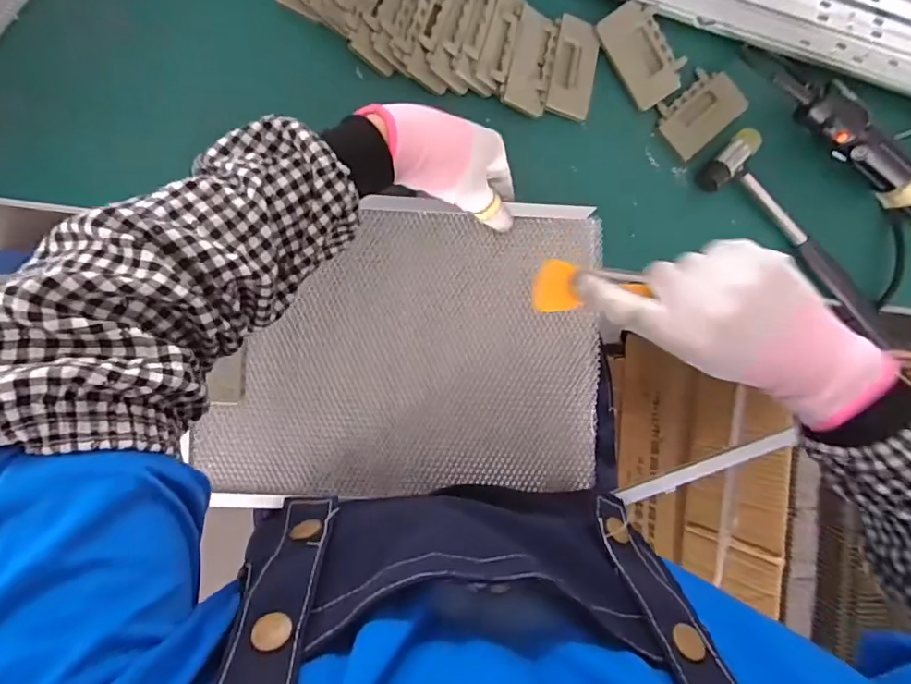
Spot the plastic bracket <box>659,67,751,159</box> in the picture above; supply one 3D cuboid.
[{"bbox_3d":[0.230,-0.218,0.495,0.088,0.006,0.057,-41,93,-7],"label":"plastic bracket"}]

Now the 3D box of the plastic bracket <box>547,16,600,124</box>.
[{"bbox_3d":[0.107,-0.246,0.477,0.038,0.012,0.083,10,86,-7],"label":"plastic bracket"}]

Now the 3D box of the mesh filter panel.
[{"bbox_3d":[-0.040,0.008,0.442,0.313,0.028,0.244,2,89,-4],"label":"mesh filter panel"}]

